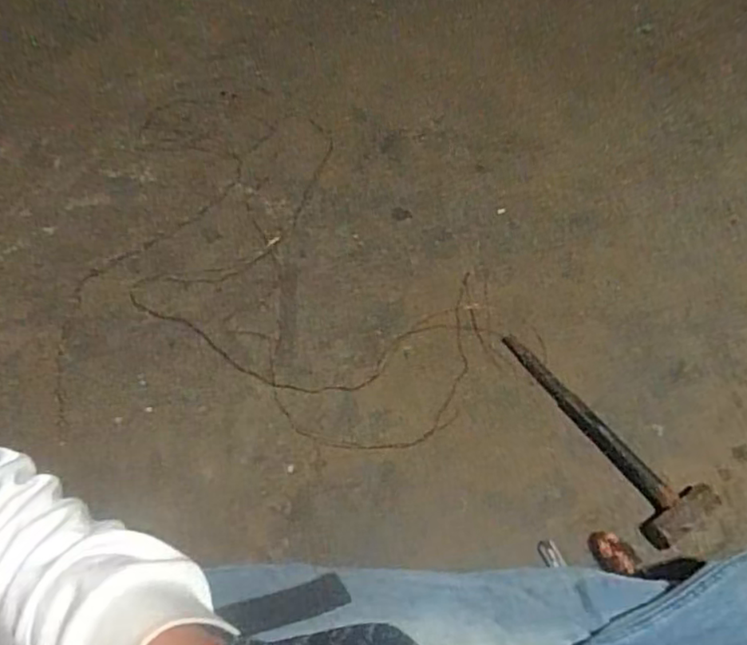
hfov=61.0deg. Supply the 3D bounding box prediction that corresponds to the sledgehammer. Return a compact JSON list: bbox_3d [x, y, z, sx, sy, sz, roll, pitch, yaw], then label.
[{"bbox_3d":[0.316,0.136,0.898,0.107,0.049,0.362,-28,59,-15],"label":"sledgehammer"}]

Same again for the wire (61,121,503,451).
[{"bbox_3d":[-0.154,-0.083,1.085,0.680,0.034,0.565,2,63,3],"label":"wire"}]

